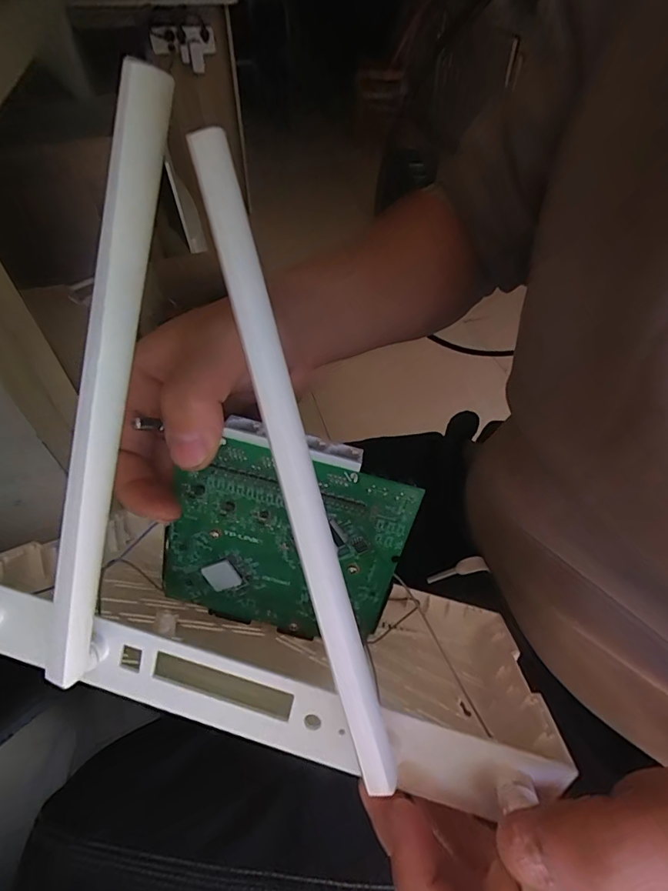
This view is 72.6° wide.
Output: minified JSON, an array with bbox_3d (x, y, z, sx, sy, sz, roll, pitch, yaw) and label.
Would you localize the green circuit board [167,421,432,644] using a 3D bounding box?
[{"bbox_3d":[-0.024,0.046,0.206,0.103,0.106,0.005,13,27,0],"label":"green circuit board"}]

